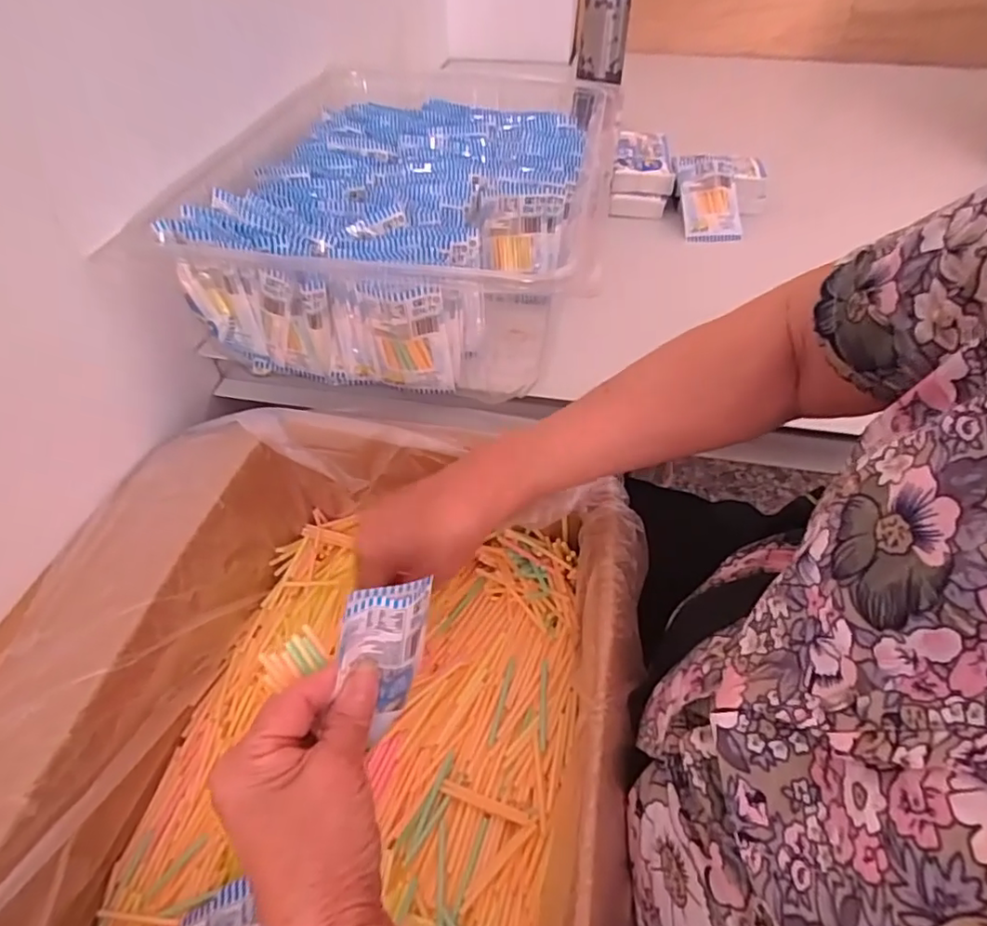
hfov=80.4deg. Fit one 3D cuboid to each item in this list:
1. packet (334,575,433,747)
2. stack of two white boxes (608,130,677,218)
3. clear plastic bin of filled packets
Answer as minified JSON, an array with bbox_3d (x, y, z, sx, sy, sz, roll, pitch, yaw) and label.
[{"bbox_3d":[-0.057,0.103,0.302,0.049,0.082,0.014,0,17,-36],"label":"packet"},{"bbox_3d":[0.183,-0.366,0.737,0.078,0.051,0.148,7,48,6],"label":"stack of two white boxes"},{"bbox_3d":[-0.067,-0.250,0.583,0.334,0.134,0.445,11,48,10],"label":"clear plastic bin of filled packets"}]

